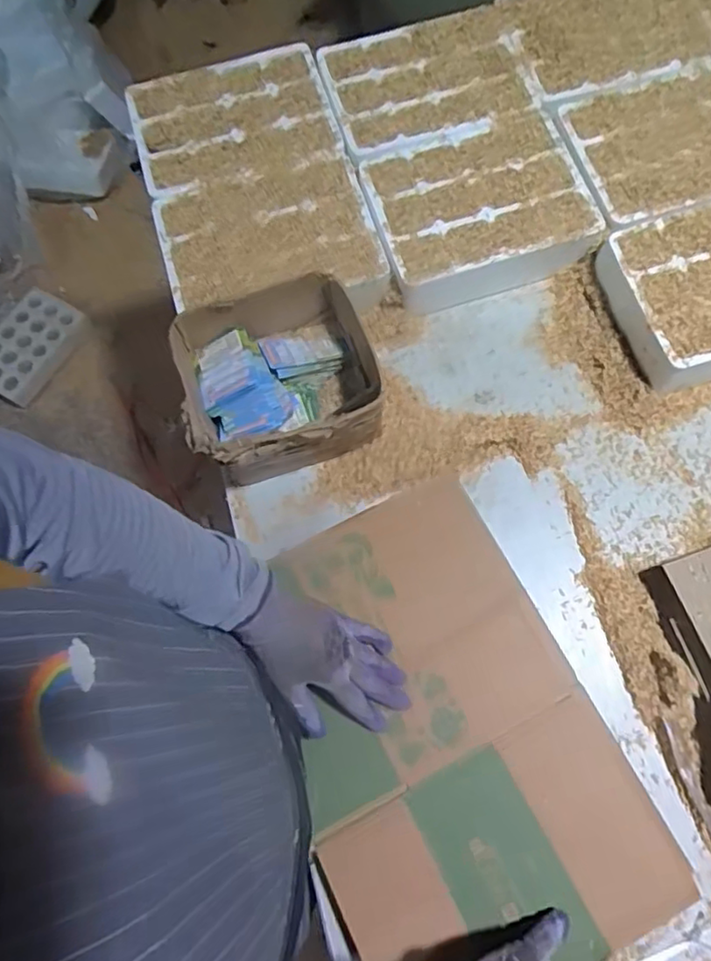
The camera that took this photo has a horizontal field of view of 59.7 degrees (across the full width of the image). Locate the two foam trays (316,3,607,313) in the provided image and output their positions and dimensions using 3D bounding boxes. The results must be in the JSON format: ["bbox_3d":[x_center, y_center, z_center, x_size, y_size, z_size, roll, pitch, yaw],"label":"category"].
[{"bbox_3d":[0.117,-0.405,0.756,0.244,0.064,0.371,-16,73,-3],"label":"two foam trays"}]

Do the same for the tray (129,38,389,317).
[{"bbox_3d":[-0.126,-0.360,0.743,0.240,0.054,0.376,-17,73,-3],"label":"tray"}]

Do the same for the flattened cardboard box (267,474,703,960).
[{"bbox_3d":[0.077,0.227,0.581,0.276,0.027,0.419,-23,71,-7],"label":"flattened cardboard box"}]

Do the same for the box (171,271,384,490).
[{"bbox_3d":[-0.078,-0.096,0.644,0.184,0.109,0.163,-18,73,-4],"label":"box"}]

